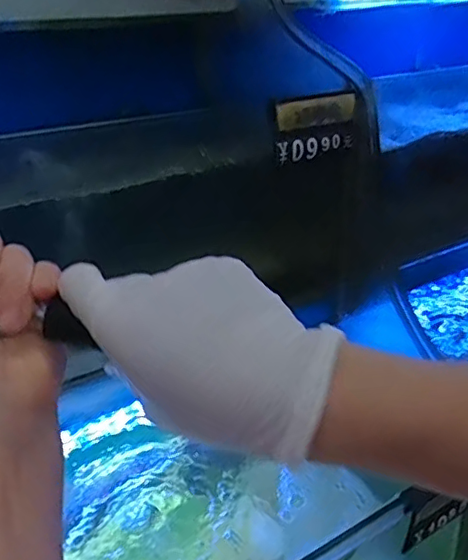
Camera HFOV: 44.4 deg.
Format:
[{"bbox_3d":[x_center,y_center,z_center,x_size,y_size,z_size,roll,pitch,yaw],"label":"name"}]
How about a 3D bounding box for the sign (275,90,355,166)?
[{"bbox_3d":[0.094,-0.177,0.664,0.115,0.077,0.013,-15,38,-23],"label":"sign"}]

